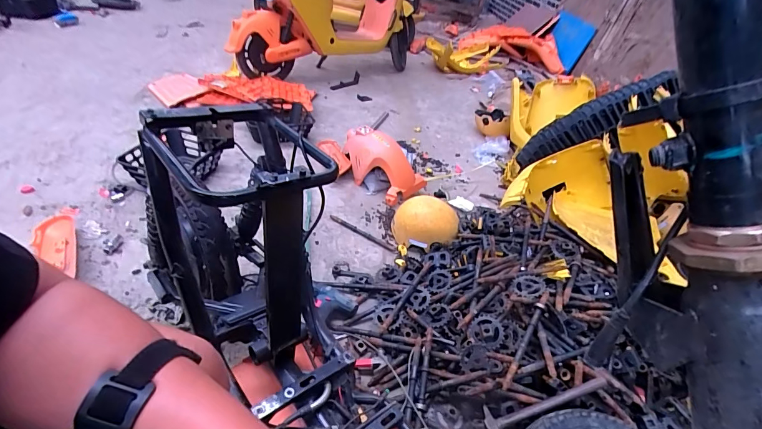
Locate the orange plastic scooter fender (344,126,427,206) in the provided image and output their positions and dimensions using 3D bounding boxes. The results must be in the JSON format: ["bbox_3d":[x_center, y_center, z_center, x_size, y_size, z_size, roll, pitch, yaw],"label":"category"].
[{"bbox_3d":[-0.018,-0.228,1.613,0.404,0.199,0.180,31,43,31],"label":"orange plastic scooter fender"}]

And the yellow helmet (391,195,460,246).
[{"bbox_3d":[0.153,0.028,1.372,0.215,0.126,0.188,5,38,-8],"label":"yellow helmet"}]

